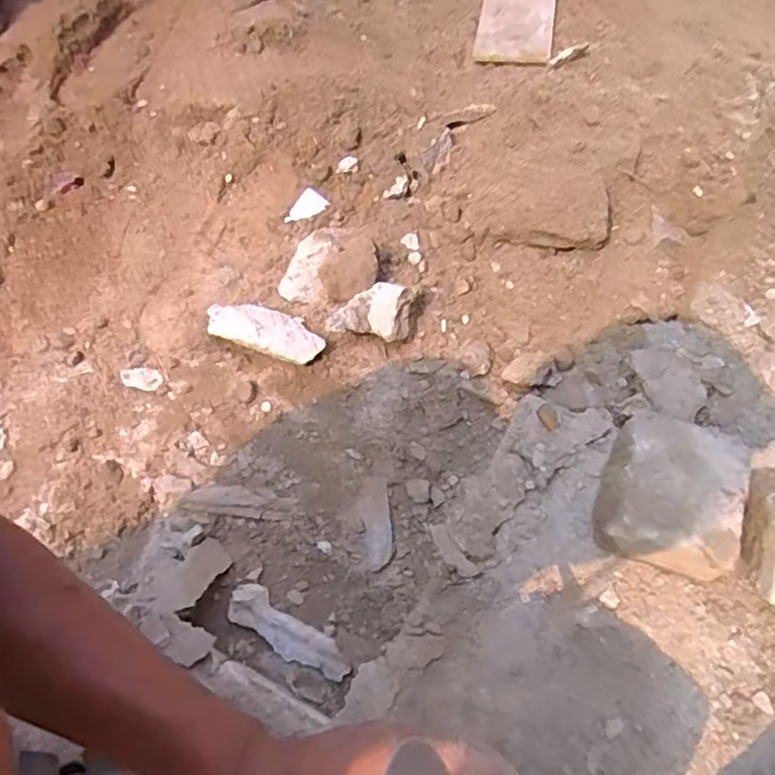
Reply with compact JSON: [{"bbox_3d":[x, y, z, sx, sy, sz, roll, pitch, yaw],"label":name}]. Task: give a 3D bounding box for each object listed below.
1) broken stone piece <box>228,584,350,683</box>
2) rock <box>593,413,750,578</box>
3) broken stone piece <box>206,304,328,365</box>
[{"bbox_3d":[-0.086,0.216,0.552,0.119,0.017,0.035,30,70,13],"label":"broken stone piece"},{"bbox_3d":[0.220,0.086,0.495,0.095,0.058,0.108,17,62,12],"label":"rock"},{"bbox_3d":[-0.130,-0.059,0.680,0.131,0.034,0.051,18,65,10],"label":"broken stone piece"}]

